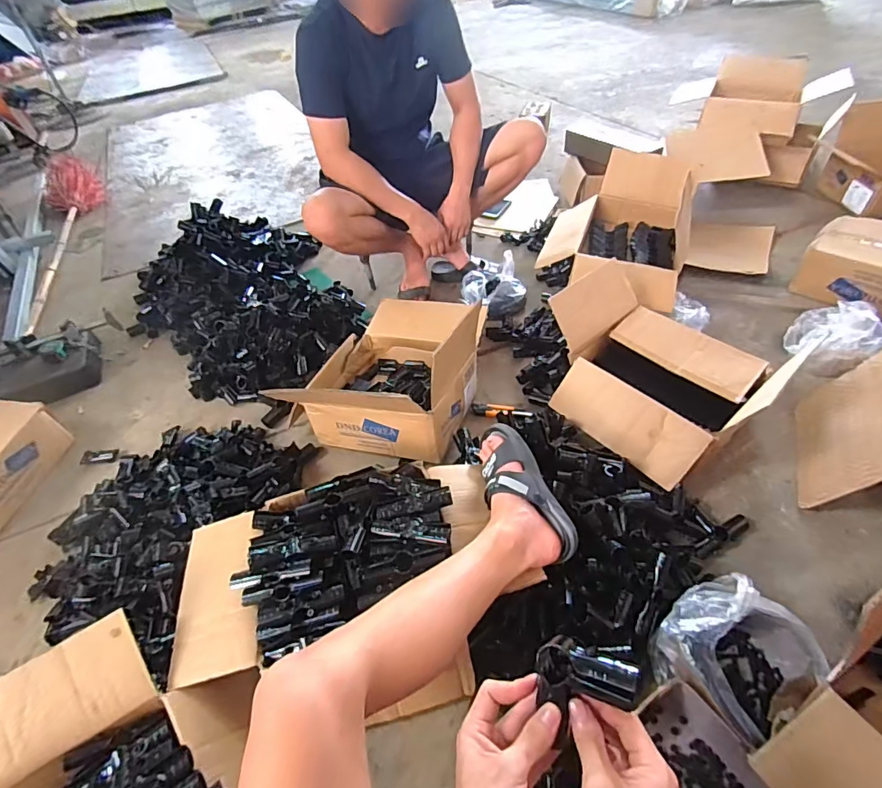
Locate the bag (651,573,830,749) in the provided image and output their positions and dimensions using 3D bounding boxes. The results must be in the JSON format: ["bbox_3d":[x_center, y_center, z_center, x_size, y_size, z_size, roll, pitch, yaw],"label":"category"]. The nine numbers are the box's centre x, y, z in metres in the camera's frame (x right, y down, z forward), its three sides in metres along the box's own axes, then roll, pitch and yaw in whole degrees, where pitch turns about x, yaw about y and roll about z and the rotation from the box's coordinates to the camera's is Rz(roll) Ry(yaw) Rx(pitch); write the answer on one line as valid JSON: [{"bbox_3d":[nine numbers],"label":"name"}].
[{"bbox_3d":[0.431,0.380,0.690,0.189,0.122,0.172,-30,48,-23],"label":"bag"}]

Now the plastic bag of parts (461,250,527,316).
[{"bbox_3d":[0.167,-0.317,1.408,0.152,0.131,0.174,-34,51,-24],"label":"plastic bag of parts"}]

